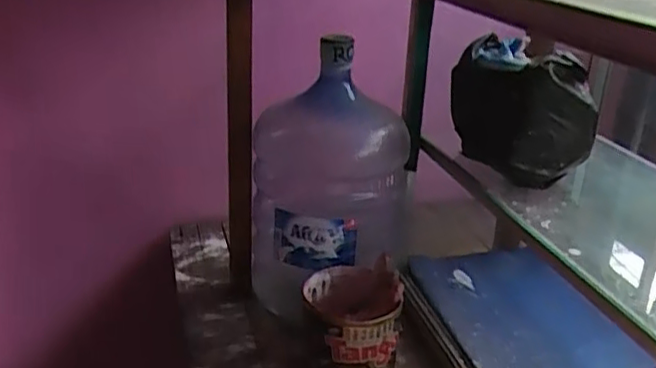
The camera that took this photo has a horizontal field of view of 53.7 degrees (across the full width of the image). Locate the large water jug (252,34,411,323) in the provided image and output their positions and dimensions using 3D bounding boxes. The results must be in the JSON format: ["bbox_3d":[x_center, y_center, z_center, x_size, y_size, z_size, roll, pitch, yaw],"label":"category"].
[{"bbox_3d":[0.004,0.013,1.096,0.252,0.483,0.235,0,22,-6],"label":"large water jug"}]

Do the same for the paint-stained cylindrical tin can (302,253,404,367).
[{"bbox_3d":[0.035,0.226,1.004,0.141,0.182,0.156,5,23,3],"label":"paint-stained cylindrical tin can"}]

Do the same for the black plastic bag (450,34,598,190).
[{"bbox_3d":[0.295,-0.115,0.995,0.151,0.185,0.184,-2,23,-10],"label":"black plastic bag"}]

